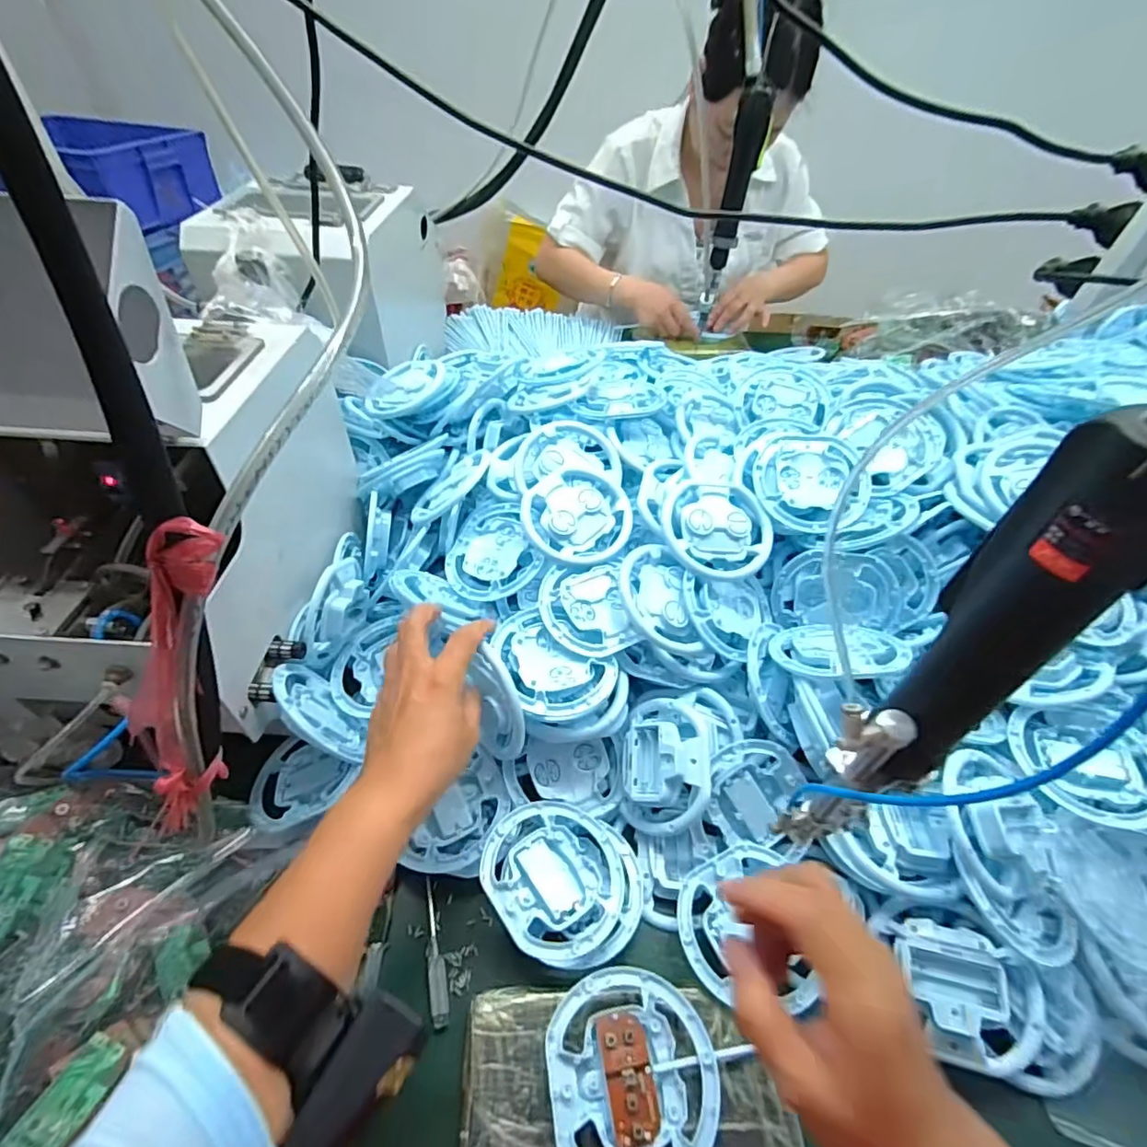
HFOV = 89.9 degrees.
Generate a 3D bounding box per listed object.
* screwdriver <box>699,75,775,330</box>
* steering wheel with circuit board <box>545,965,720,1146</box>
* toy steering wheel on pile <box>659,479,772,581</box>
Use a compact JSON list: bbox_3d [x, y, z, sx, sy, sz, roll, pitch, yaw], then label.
[{"bbox_3d":[0.232,-0.526,0.833,0.044,0.287,0.032,17,49,13],"label":"screwdriver"},{"bbox_3d":[0.037,0.304,0.349,0.097,0.018,0.107,-10,49,-10],"label":"steering wheel with circuit board"},{"bbox_3d":[0.134,-0.044,0.539,0.102,0.025,0.102,3,72,-10],"label":"toy steering wheel on pile"}]

